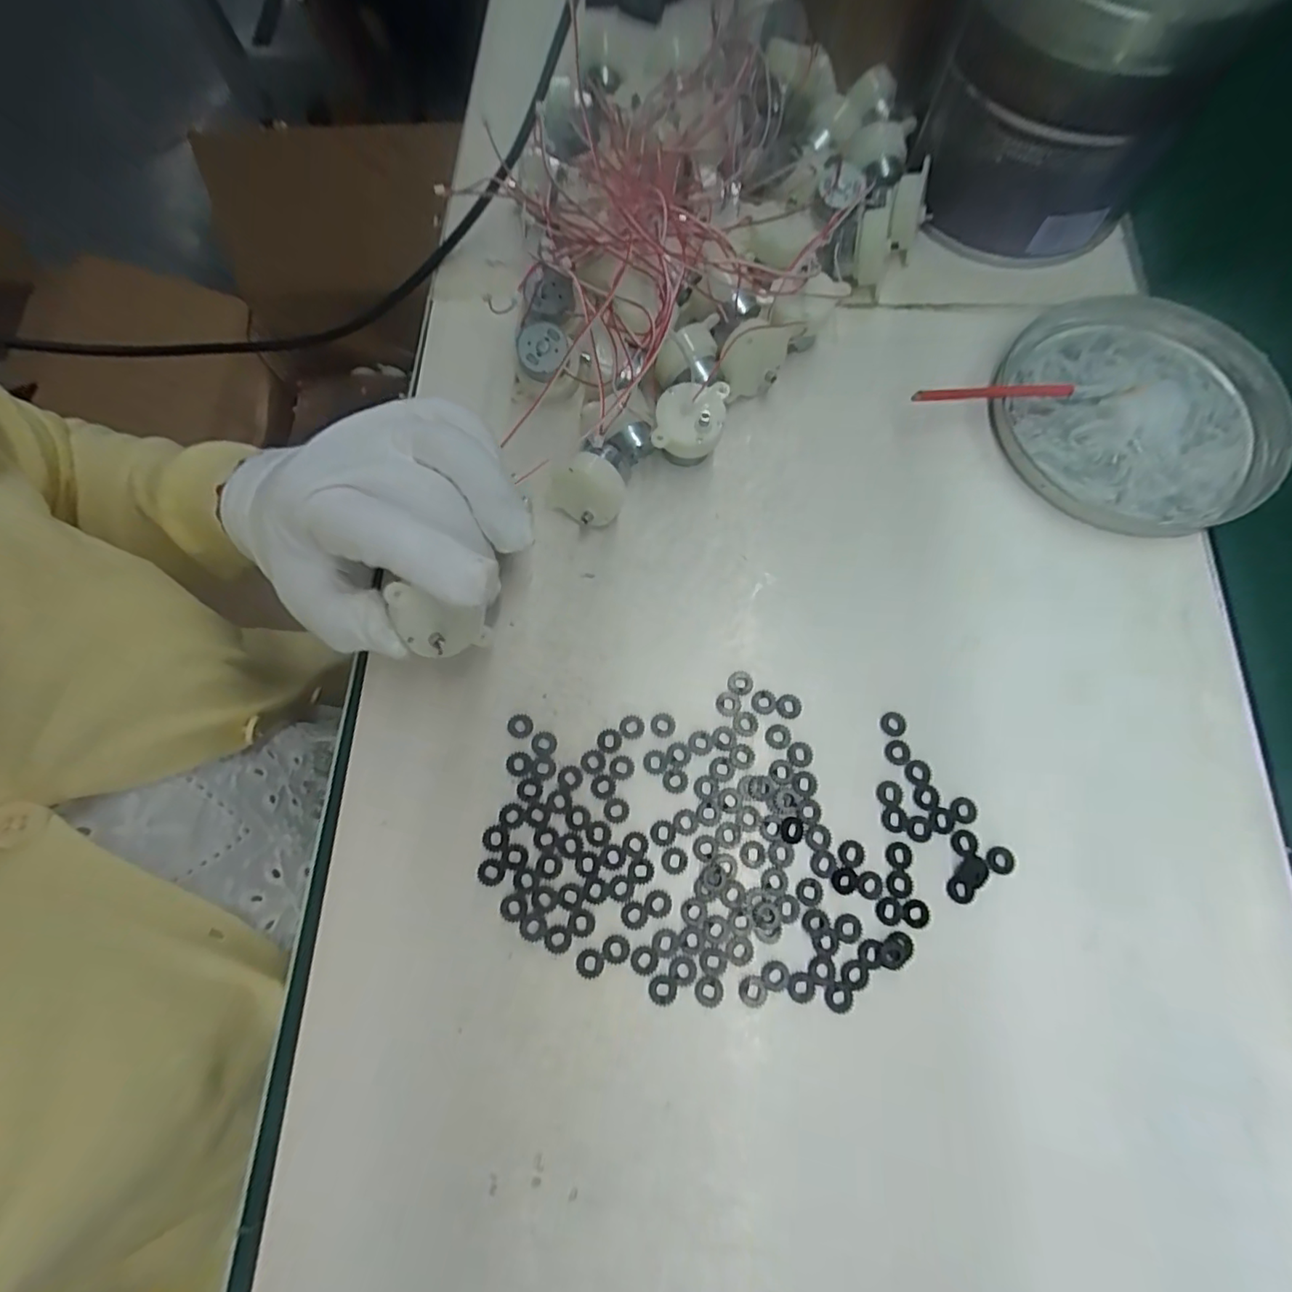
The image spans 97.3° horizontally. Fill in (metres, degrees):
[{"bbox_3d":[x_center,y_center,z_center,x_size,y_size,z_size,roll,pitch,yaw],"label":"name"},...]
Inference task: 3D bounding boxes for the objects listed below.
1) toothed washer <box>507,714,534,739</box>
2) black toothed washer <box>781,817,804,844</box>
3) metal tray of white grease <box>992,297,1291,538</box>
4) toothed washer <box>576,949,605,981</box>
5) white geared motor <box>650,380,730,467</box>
[{"bbox_3d":[-0.054,0.034,0.242,0.011,0.004,0.010,0,73,1],"label":"toothed washer"},{"bbox_3d":[0.060,0.075,0.230,0.009,0.004,0.010,0,73,1],"label":"black toothed washer"},{"bbox_3d":[0.247,-0.118,0.284,0.142,0.010,0.127,-42,77,-11],"label":"metal tray of white grease"},{"bbox_3d":[-0.022,0.122,0.218,0.011,0.004,0.010,0,73,1],"label":"toothed washer"},{"bbox_3d":[0.021,-0.104,0.271,0.031,0.028,0.033,9,73,4],"label":"white geared motor"}]

